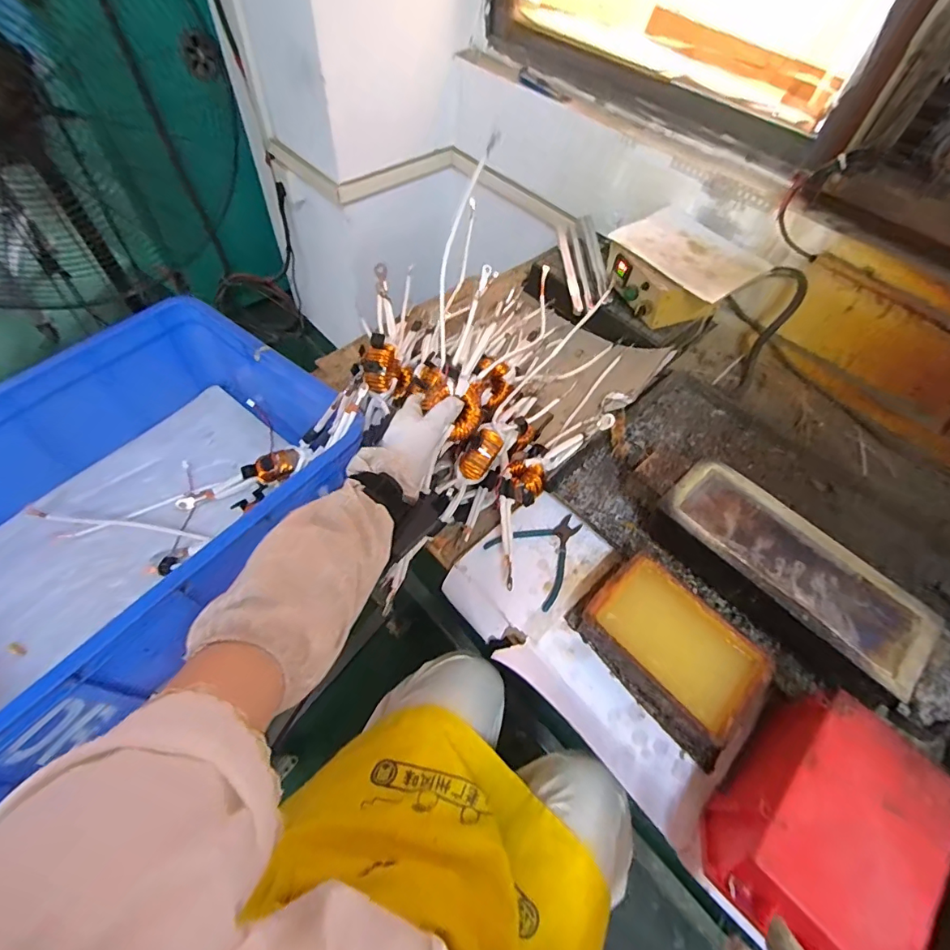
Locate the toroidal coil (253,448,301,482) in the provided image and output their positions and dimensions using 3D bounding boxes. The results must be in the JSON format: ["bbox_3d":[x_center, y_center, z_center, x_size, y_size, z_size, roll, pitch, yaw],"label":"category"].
[{"bbox_3d":[-0.305,-0.017,0.725,0.067,0.029,0.039,-35,65,-23],"label":"toroidal coil"}]

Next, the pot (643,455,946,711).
[{"bbox_3d":[0.412,0.134,0.646,0.160,0.089,0.341,-37,66,-24],"label":"pot"}]

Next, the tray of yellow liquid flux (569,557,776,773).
[{"bbox_3d":[0.245,0.216,0.593,0.139,0.062,0.228,-38,67,-25],"label":"tray of yellow liquid flux"}]

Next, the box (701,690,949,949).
[{"bbox_3d":[0.348,0.357,0.474,0.229,0.108,0.148,-37,67,-24],"label":"box"}]

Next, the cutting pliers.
[{"bbox_3d":[0.106,0.108,0.688,0.136,0.008,0.123,-34,65,-23],"label":"cutting pliers"}]

